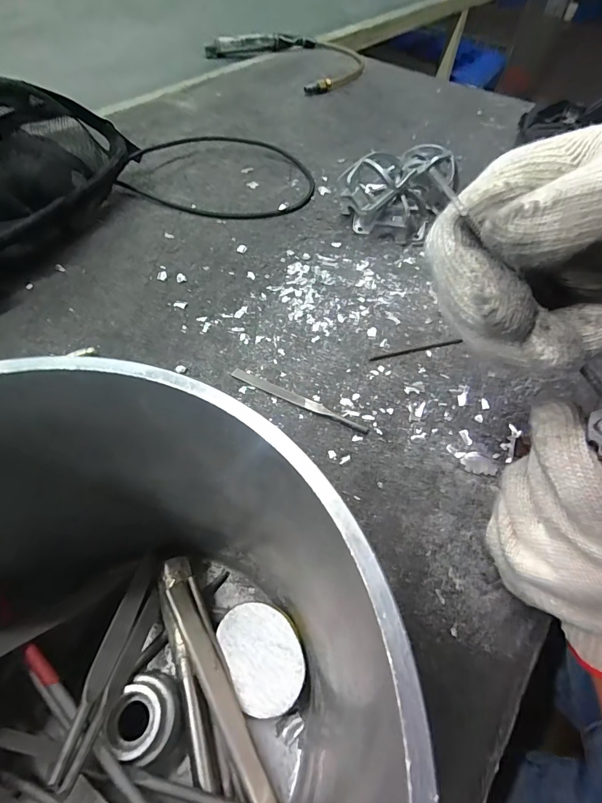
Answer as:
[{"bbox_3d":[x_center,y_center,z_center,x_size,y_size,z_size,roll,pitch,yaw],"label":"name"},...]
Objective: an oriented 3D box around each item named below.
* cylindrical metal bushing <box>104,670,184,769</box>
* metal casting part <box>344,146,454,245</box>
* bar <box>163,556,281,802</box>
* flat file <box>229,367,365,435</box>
[{"bbox_3d":[-0.067,0.140,0.180,0.030,0.019,0.030,2,55,-2],"label":"cylindrical metal bushing"},{"bbox_3d":[0.117,-0.251,0.478,0.100,0.065,0.137,31,58,18],"label":"metal casting part"},{"bbox_3d":[-0.041,0.134,0.193,0.015,0.007,0.123,0,51,-51],"label":"bar"},{"bbox_3d":[-0.003,-0.001,0.331,0.121,0.004,0.010,25,58,13],"label":"flat file"}]

